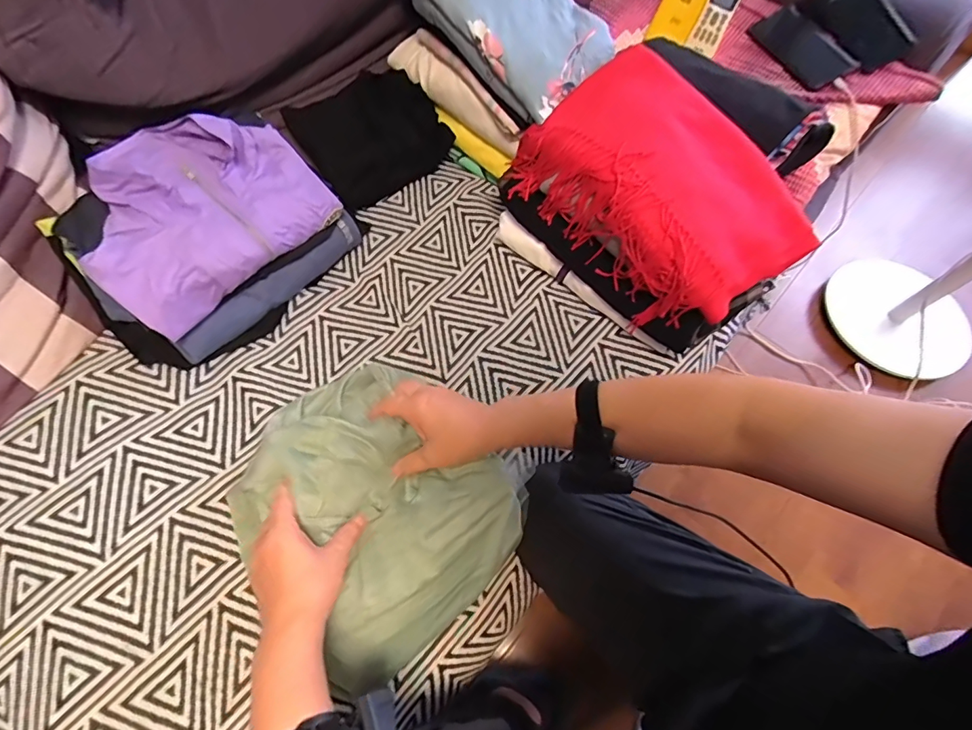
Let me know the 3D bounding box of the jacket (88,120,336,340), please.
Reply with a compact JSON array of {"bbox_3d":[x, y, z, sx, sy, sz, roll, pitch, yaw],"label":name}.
[{"bbox_3d":[-0.366,-0.206,0.606,0.215,0.058,0.297,48,66,-13],"label":"jacket"}]

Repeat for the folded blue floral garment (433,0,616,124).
[{"bbox_3d":[0.032,-0.508,0.661,0.169,0.041,0.296,-40,86,-5],"label":"folded blue floral garment"}]

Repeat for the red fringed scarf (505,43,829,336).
[{"bbox_3d":[0.225,-0.235,0.634,0.273,0.137,0.358,-27,68,-14],"label":"red fringed scarf"}]

